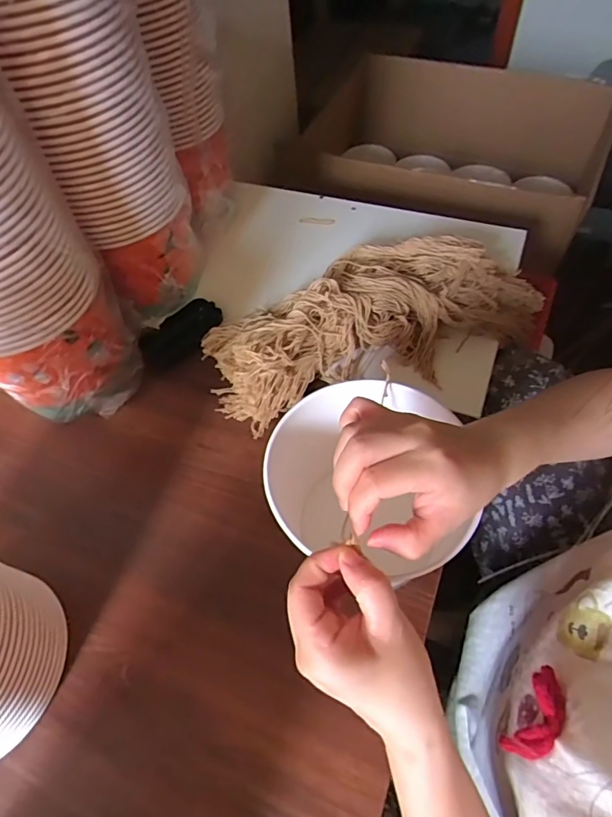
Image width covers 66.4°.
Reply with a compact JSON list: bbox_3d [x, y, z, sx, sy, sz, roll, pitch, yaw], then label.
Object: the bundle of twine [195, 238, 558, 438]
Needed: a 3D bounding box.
[{"bbox_3d":[0.082,-0.112,0.574,0.411,0.072,0.203,-27,59,-13],"label":"bundle of twine"}]

